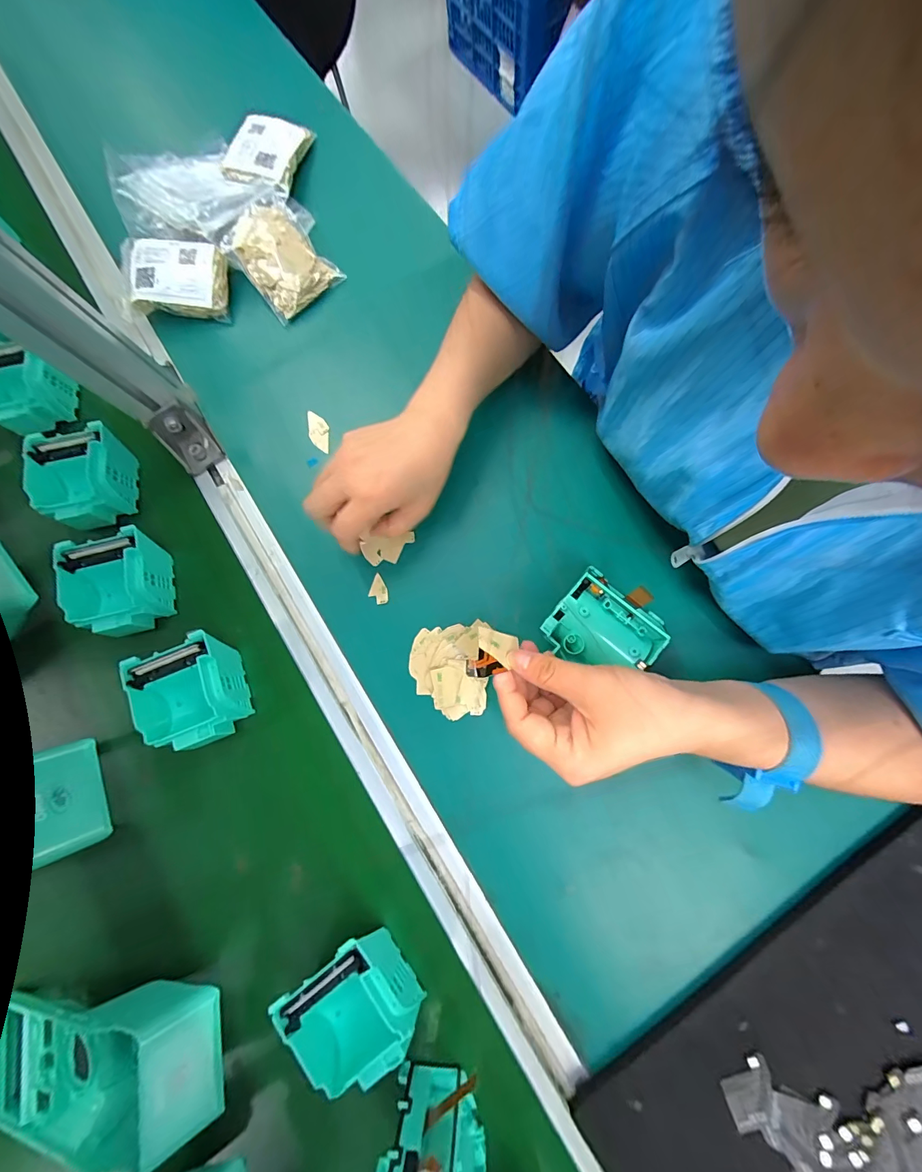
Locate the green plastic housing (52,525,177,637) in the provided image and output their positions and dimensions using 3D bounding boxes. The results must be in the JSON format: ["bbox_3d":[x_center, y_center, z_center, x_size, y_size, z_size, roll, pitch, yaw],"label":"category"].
[{"bbox_3d":[-0.293,0.002,0.352,0.077,0.050,0.082,-14,73,-3],"label":"green plastic housing"}]

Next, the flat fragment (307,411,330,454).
[{"bbox_3d":[-0.132,-0.144,0.379,0.018,0.007,0.039,-20,88,-5],"label":"flat fragment"}]

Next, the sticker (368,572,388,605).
[{"bbox_3d":[-0.068,0.003,0.347,0.018,0.004,0.024,18,87,12],"label":"sticker"}]

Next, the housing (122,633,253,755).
[{"bbox_3d":[-0.216,0.089,0.333,0.074,0.051,0.079,-23,74,-6],"label":"housing"}]

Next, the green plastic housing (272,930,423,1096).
[{"bbox_3d":[-0.076,0.292,0.278,0.083,0.041,0.075,-38,76,-10],"label":"green plastic housing"}]

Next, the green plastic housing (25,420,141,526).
[{"bbox_3d":[-0.345,-0.094,0.371,0.083,0.049,0.077,-9,73,-2],"label":"green plastic housing"}]

